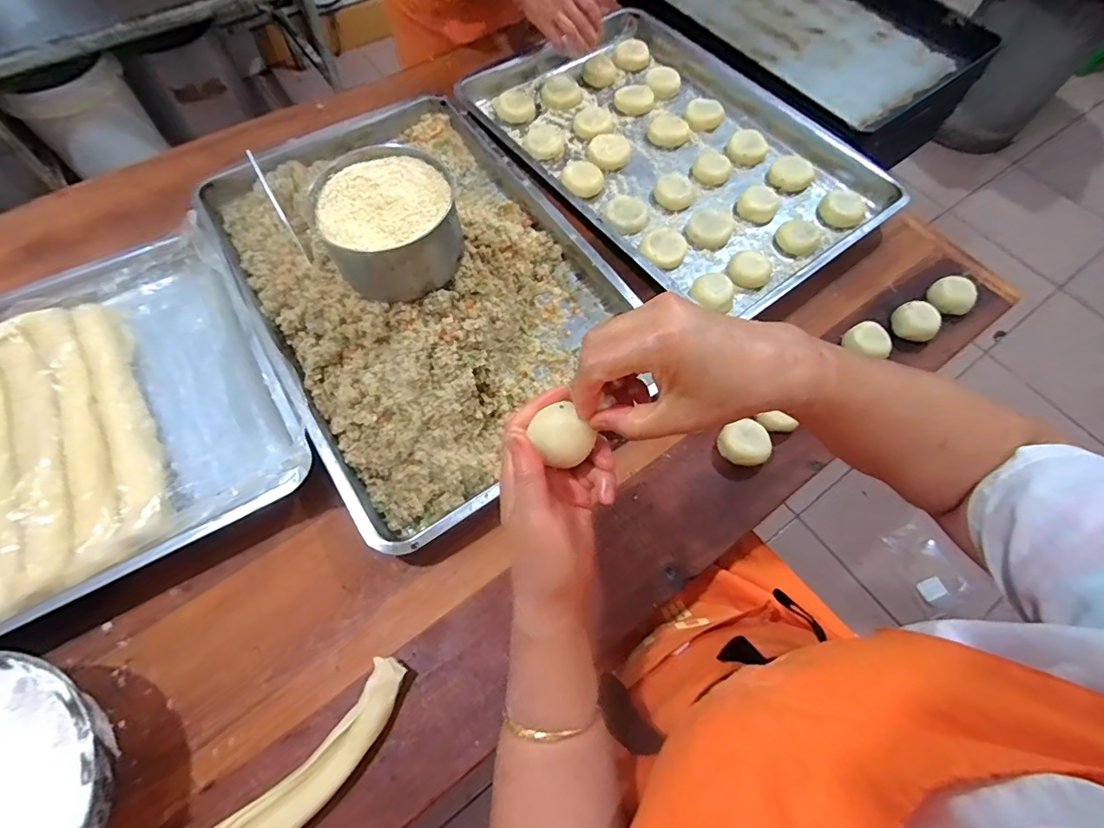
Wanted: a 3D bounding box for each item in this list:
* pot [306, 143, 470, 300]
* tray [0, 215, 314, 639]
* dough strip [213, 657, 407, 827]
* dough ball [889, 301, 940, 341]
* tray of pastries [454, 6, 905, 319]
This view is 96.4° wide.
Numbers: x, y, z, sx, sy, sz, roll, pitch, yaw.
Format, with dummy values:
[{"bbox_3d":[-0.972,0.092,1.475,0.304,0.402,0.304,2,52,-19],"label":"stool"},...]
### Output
[{"bbox_3d":[-0.164,-0.192,0.504,0.134,0.072,0.136,1,65,-2],"label":"pot"},{"bbox_3d":[-0.592,0.052,0.506,0.595,0.058,0.400,-29,69,-16],"label":"tray"},{"bbox_3d":[-0.244,0.338,0.400,0.051,0.036,0.312,42,70,16],"label":"dough strip"},{"bbox_3d":[0.463,-0.118,0.627,0.048,0.030,0.052,1,65,-2],"label":"dough ball"},{"bbox_3d":[0.177,-0.421,0.753,0.426,0.054,0.618,-35,71,-17],"label":"tray of pastries"}]

